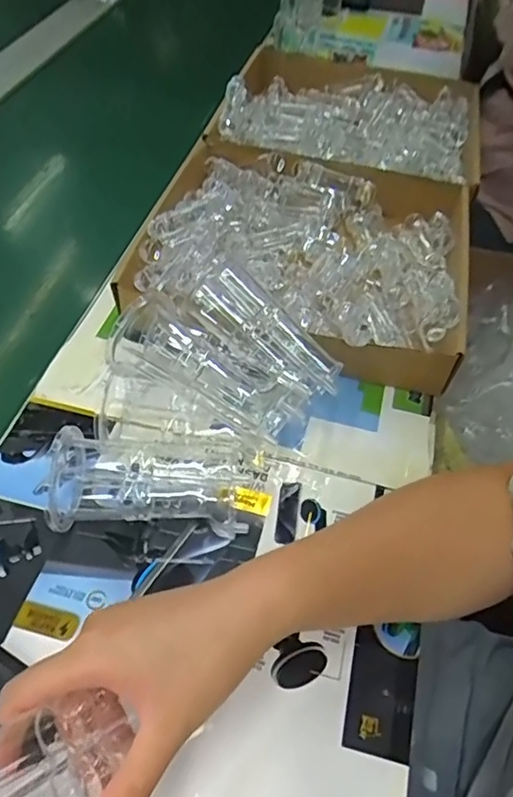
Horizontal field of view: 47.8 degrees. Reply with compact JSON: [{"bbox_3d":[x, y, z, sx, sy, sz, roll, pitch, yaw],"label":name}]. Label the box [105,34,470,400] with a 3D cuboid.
[{"bbox_3d":[0.091,-0.257,0.678,0.327,0.067,0.625,11,51,6],"label":"box"}]

